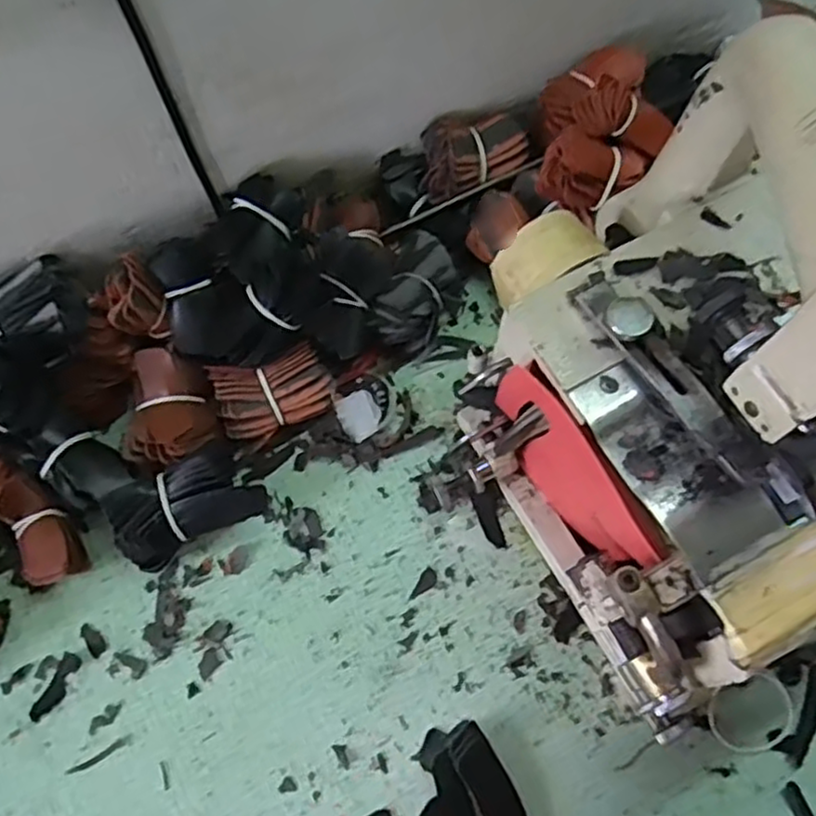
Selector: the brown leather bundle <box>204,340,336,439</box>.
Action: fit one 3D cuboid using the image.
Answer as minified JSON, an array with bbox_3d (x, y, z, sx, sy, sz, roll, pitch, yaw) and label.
[{"bbox_3d":[-0.092,-0.011,0.496,0.075,0.037,0.047,-22,69,-10],"label":"brown leather bundle"}]

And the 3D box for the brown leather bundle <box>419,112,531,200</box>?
[{"bbox_3d":[0.051,-0.200,0.554,0.086,0.029,0.051,-18,70,-8],"label":"brown leather bundle"}]

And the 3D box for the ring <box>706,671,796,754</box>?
[{"bbox_3d":[0.210,0.185,0.437,0.055,0.007,0.041,-21,69,-9],"label":"ring"}]

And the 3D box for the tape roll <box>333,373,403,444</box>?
[{"bbox_3d":[-0.027,-0.001,0.512,0.046,0.012,0.051,-18,69,-8],"label":"tape roll"}]

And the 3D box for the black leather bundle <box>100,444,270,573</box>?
[{"bbox_3d":[-0.142,0.061,0.469,0.094,0.041,0.059,-24,70,-11],"label":"black leather bundle"}]

